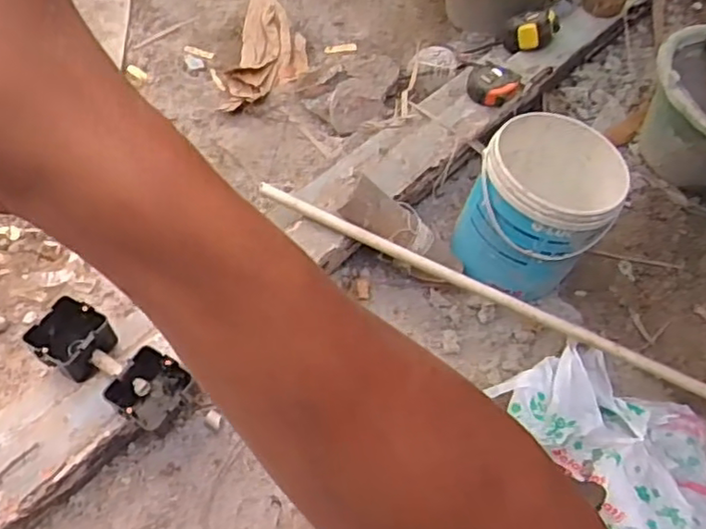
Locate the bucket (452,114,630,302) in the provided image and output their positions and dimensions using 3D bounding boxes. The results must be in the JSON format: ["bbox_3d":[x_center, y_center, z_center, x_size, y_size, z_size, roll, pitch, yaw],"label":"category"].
[{"bbox_3d":[0.252,-0.086,0.860,0.174,0.161,0.200,33,59,16],"label":"bucket"}]

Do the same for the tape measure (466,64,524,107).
[{"bbox_3d":[0.216,-0.272,0.991,0.082,0.039,0.064,18,56,9],"label":"tape measure"}]

